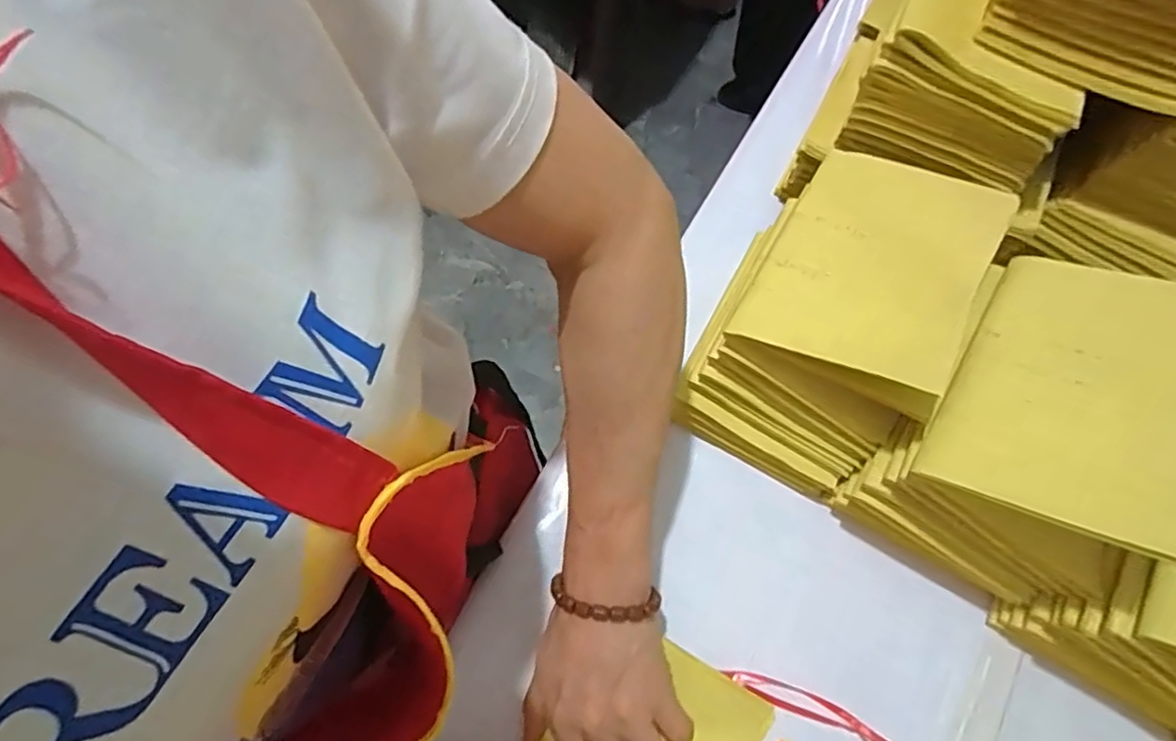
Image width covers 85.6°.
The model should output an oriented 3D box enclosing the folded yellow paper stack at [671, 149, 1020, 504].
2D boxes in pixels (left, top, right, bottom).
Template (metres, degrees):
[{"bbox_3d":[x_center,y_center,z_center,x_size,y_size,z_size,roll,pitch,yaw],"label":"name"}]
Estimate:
[{"bbox_3d":[0.157,-0.038,0.409,0.121,0.128,0.190,28,72,10],"label":"folded yellow paper stack"}]

